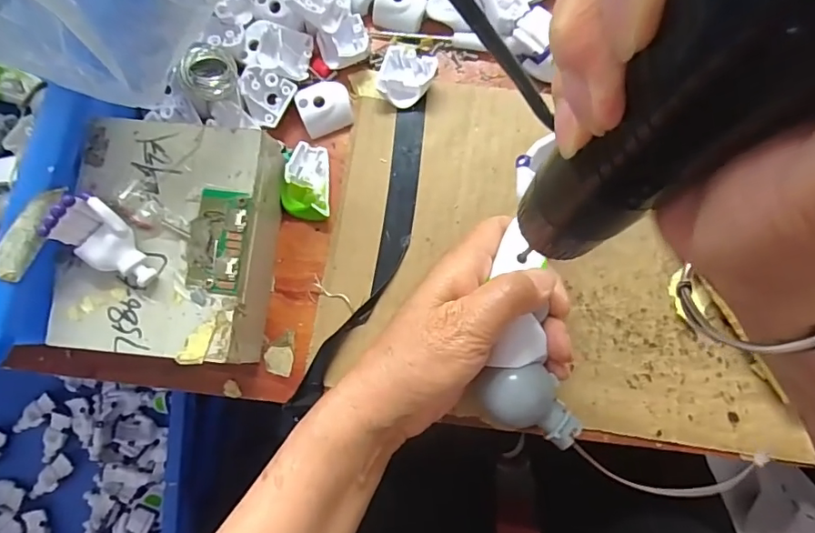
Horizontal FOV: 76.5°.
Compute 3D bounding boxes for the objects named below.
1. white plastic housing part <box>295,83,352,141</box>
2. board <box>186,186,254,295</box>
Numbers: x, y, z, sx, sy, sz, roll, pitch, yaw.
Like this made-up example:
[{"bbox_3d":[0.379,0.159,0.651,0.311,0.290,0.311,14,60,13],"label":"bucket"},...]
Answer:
[{"bbox_3d":[-0.049,-0.096,0.311,0.030,0.010,0.026,-23,80,-2],"label":"white plastic housing part"},{"bbox_3d":[-0.095,-0.013,0.257,0.026,0.004,0.051,6,81,3],"label":"board"}]

